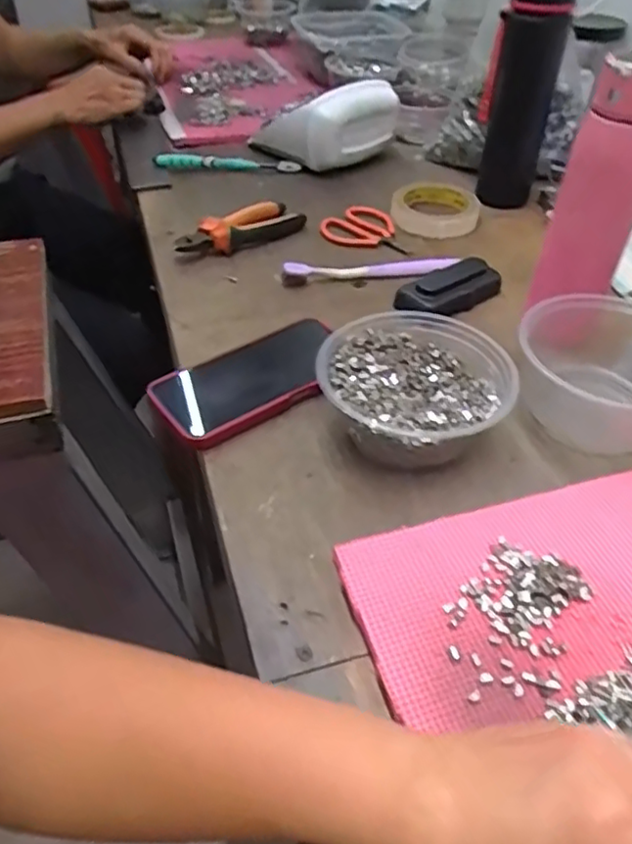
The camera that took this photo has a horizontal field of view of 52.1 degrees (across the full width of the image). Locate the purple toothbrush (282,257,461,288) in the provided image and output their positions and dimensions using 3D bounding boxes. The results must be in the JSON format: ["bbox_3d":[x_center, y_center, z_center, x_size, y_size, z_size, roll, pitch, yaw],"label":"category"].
[{"bbox_3d":[0.053,-0.153,0.653,0.173,0.021,0.021,-2,44,-1],"label":"purple toothbrush"}]

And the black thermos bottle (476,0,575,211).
[{"bbox_3d":[0.230,-0.380,0.717,0.079,0.254,0.061,12,46,13],"label":"black thermos bottle"}]

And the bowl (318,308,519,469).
[{"bbox_3d":[0.077,-0.027,0.481,0.132,0.068,0.134,-1,44,1],"label":"bowl"}]

